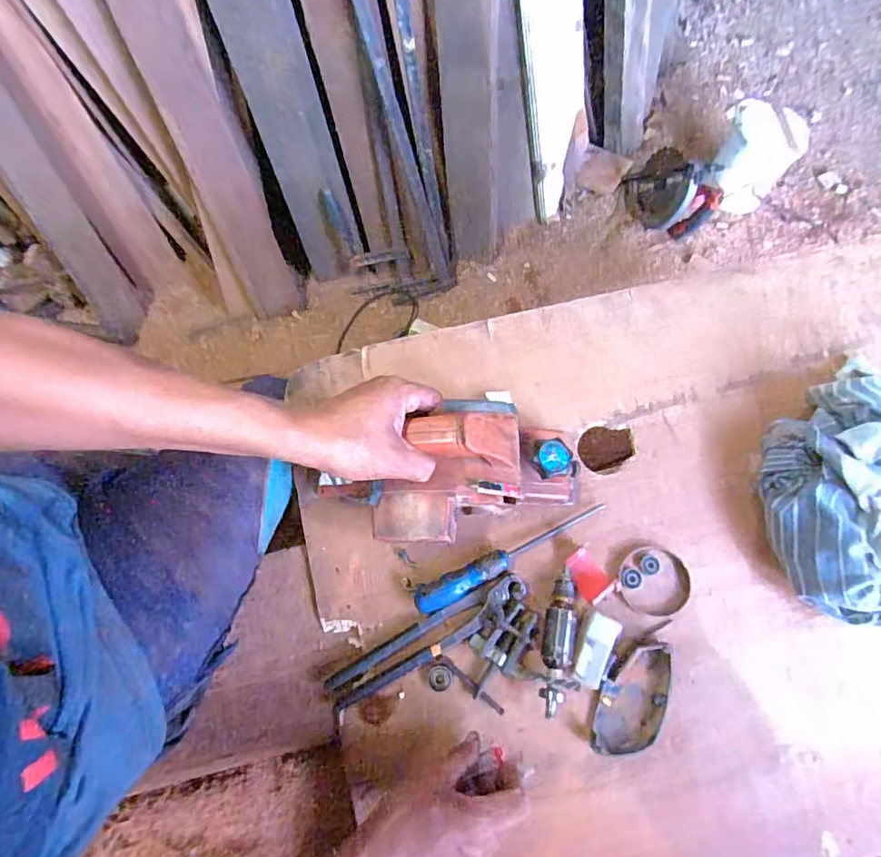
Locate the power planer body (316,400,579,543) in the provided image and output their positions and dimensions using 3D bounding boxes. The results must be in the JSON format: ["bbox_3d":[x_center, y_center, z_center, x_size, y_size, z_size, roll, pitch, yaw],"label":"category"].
[{"bbox_3d":[0.027,0.039,0.491,0.211,0.153,0.099,-19,73,-6],"label":"power planer body"}]

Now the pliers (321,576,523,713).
[{"bbox_3d":[-0.011,0.218,0.539,0.220,0.019,0.045,-26,88,-2],"label":"pliers"}]

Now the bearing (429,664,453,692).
[{"bbox_3d":[0.000,0.252,0.536,0.023,0.004,0.025,3,73,1],"label":"bearing"}]

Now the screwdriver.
[{"bbox_3d":[0.077,0.135,0.558,0.222,0.025,0.027,-24,74,-7],"label":"screwdriver"}]

